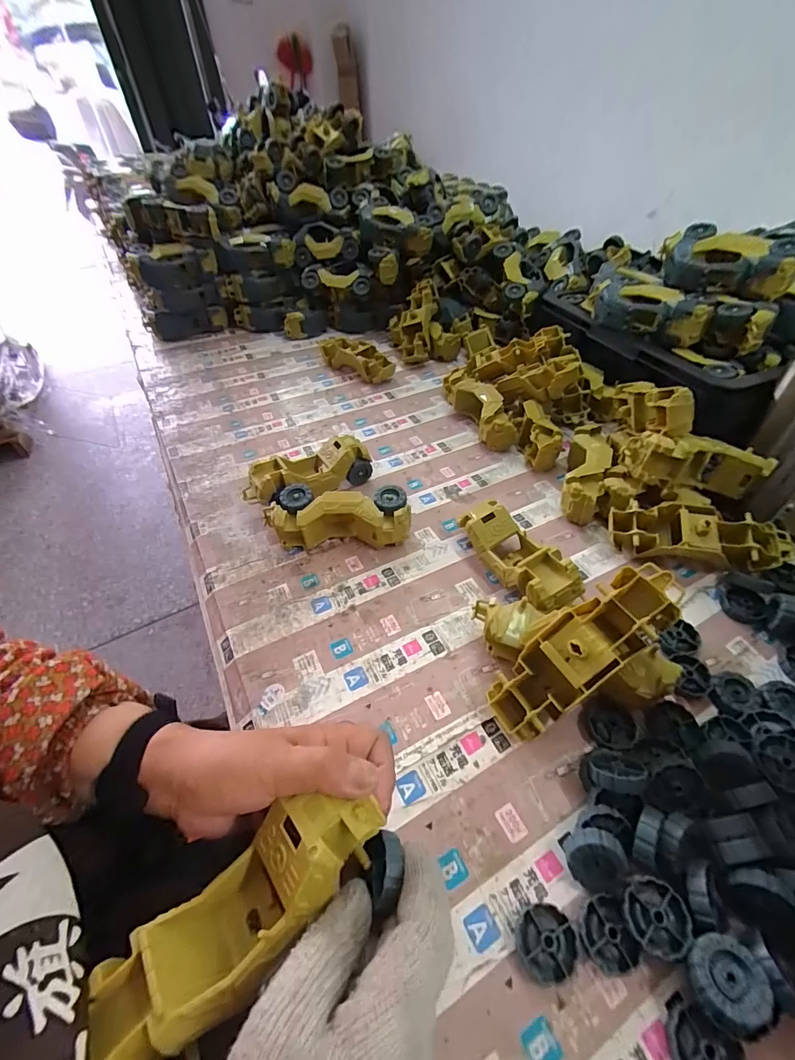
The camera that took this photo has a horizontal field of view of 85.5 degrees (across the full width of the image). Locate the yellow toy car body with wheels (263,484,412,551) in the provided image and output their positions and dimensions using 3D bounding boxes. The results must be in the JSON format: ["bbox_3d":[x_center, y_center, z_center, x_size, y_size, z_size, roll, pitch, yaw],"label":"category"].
[{"bbox_3d":[-0.071,-0.012,0.517,0.172,0.059,0.060,2,47,2],"label":"yellow toy car body with wheels"}]

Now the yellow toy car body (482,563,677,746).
[{"bbox_3d":[0.149,0.101,0.352,0.179,0.050,0.057,-43,51,5],"label":"yellow toy car body"}]

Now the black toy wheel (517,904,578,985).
[{"bbox_3d":[0.097,0.269,0.280,0.036,0.011,0.036,-1,45,1],"label":"black toy wheel"}]

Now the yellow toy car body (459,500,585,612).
[{"bbox_3d":[0.125,0.029,0.463,0.057,0.070,0.157,-17,50,-15],"label":"yellow toy car body"}]

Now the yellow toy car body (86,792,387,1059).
[{"bbox_3d":[-0.076,0.205,0.232,0.151,0.052,0.056,-36,53,-18],"label":"yellow toy car body"}]

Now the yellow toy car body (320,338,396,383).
[{"bbox_3d":[-0.079,-0.334,0.837,0.179,0.057,0.054,31,53,28],"label":"yellow toy car body"}]

